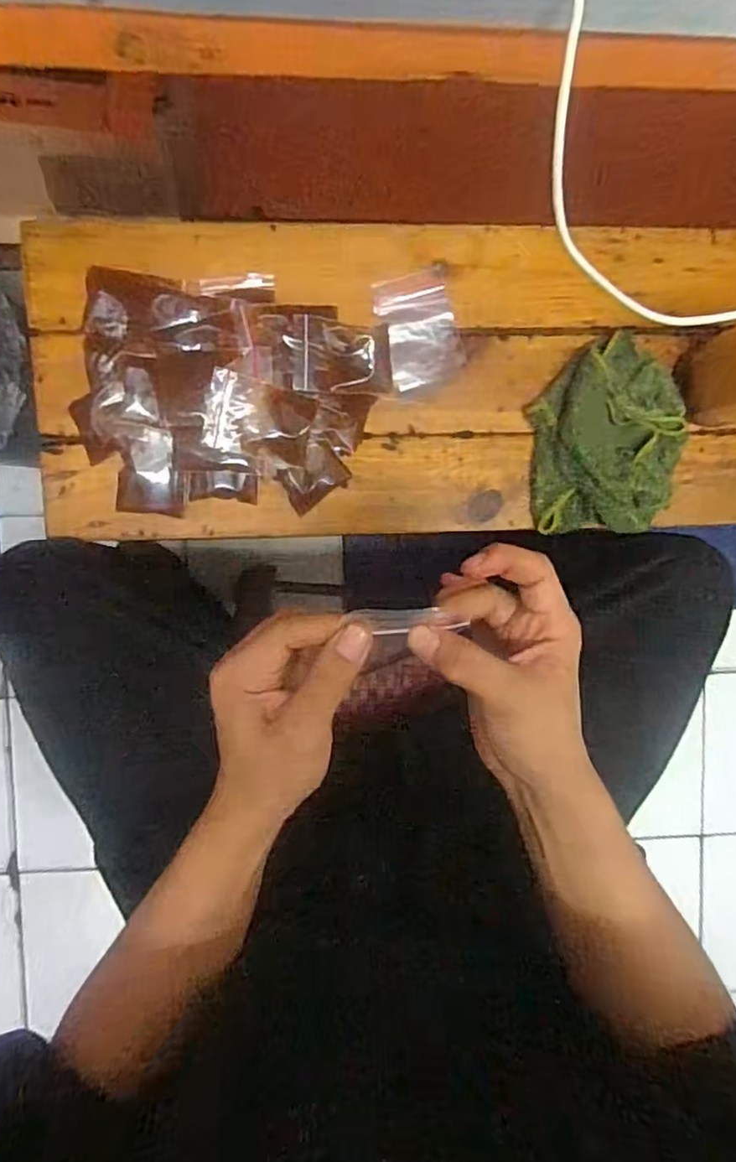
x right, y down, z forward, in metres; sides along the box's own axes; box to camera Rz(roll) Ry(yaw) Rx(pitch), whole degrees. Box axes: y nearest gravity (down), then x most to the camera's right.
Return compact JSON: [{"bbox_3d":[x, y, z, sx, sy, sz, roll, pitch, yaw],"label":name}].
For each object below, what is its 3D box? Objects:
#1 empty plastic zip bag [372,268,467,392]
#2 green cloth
[{"bbox_3d":[0.049,-0.237,0.597,0.071,0.004,0.096,-15,102,-1],"label":"empty plastic zip bag"},{"bbox_3d":[0.230,-0.139,0.601,0.141,0.043,0.176,-6,94,-3],"label":"green cloth"}]

